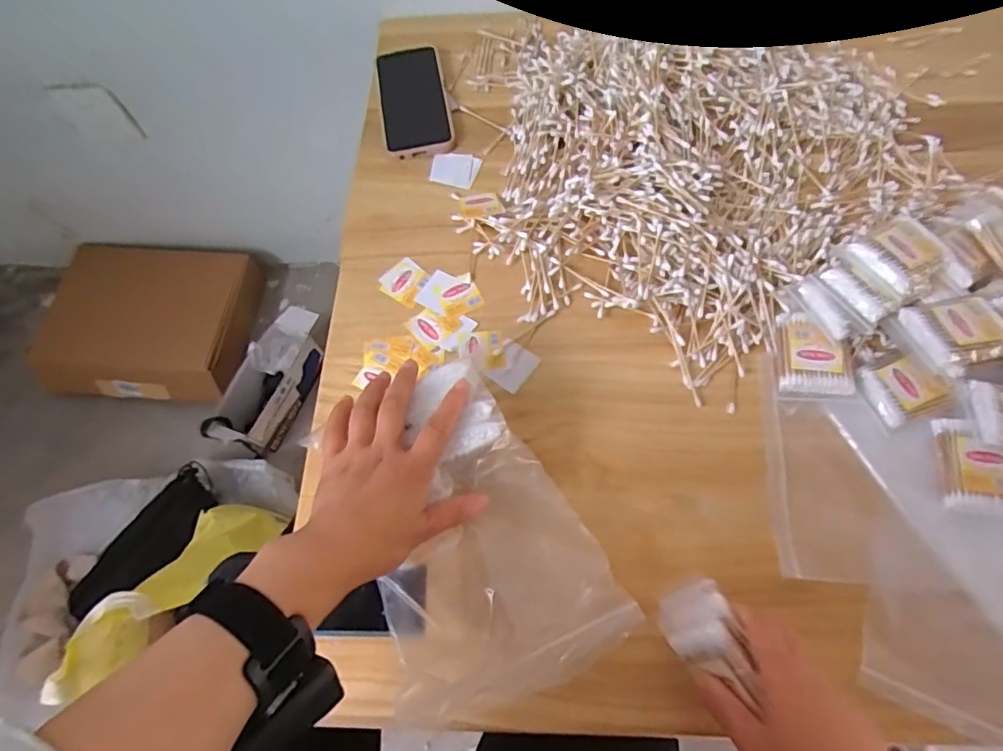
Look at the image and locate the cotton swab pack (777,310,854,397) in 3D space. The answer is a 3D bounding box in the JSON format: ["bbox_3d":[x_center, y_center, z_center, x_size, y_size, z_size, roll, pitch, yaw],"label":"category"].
[{"bbox_3d":[0.269,-0.017,0.473,0.057,0.023,0.071,7,66,7],"label":"cotton swab pack"}]

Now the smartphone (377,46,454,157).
[{"bbox_3d":[-0.100,-0.317,0.632,0.073,0.012,0.156,-10,65,-2],"label":"smartphone"}]

